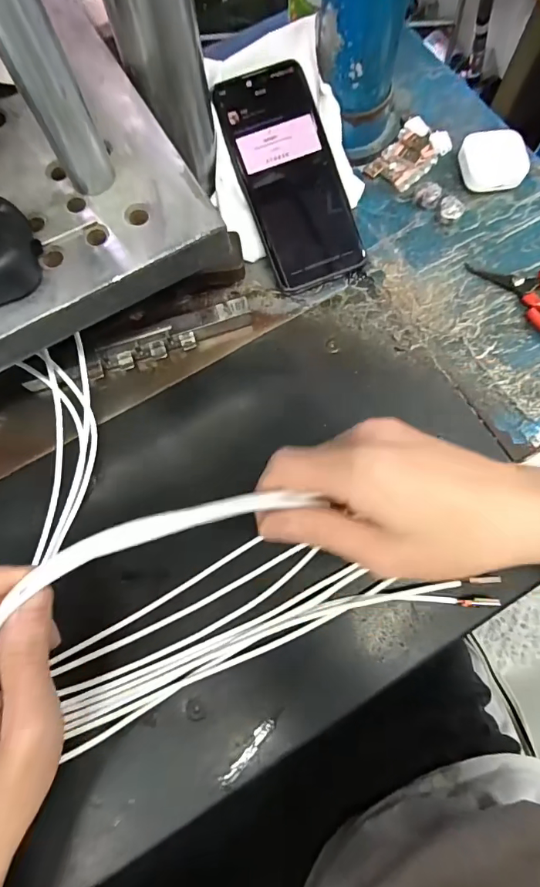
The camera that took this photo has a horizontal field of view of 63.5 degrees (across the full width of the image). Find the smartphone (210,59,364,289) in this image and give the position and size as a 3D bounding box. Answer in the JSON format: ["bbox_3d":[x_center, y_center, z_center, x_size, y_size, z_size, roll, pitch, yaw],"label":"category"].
[{"bbox_3d":[0.018,-0.206,0.339,0.075,0.012,0.159,-21,97,-4],"label":"smartphone"}]

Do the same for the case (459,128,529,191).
[{"bbox_3d":[0.183,-0.233,0.362,0.049,0.019,0.046,-9,89,7],"label":"case"}]

